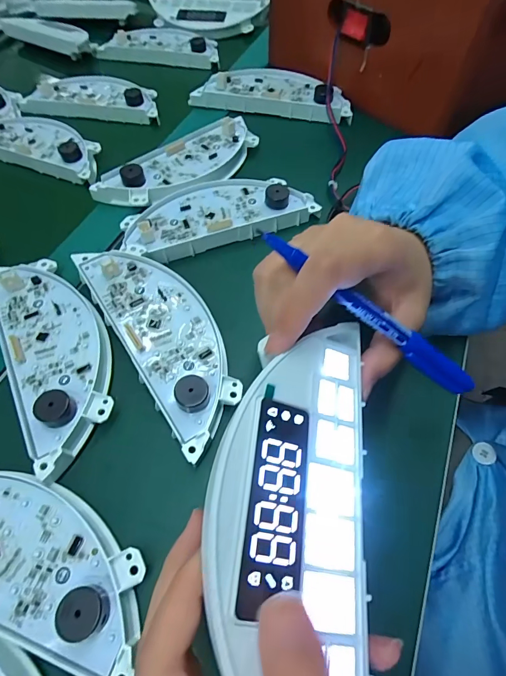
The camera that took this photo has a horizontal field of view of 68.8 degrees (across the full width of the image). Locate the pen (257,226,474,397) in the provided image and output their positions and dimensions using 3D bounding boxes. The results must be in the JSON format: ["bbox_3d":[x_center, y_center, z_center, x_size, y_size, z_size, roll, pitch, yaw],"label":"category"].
[{"bbox_3d":[0.060,-0.011,0.184,0.132,0.009,0.013,34,63,-9],"label":"pen"}]

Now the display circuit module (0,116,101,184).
[{"bbox_3d":[-0.234,-0.216,0.410,0.178,0.023,0.063,22,62,16],"label":"display circuit module"}]

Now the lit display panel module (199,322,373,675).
[{"bbox_3d":[0.017,0.059,0.148,0.064,0.012,0.155,20,57,-19],"label":"lit display panel module"}]

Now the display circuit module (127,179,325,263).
[{"bbox_3d":[-0.032,-0.112,0.334,0.163,0.031,0.067,-19,59,-8],"label":"display circuit module"}]

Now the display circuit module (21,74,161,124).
[{"bbox_3d":[-0.194,-0.301,0.460,0.179,0.021,0.067,10,60,9],"label":"display circuit module"}]

